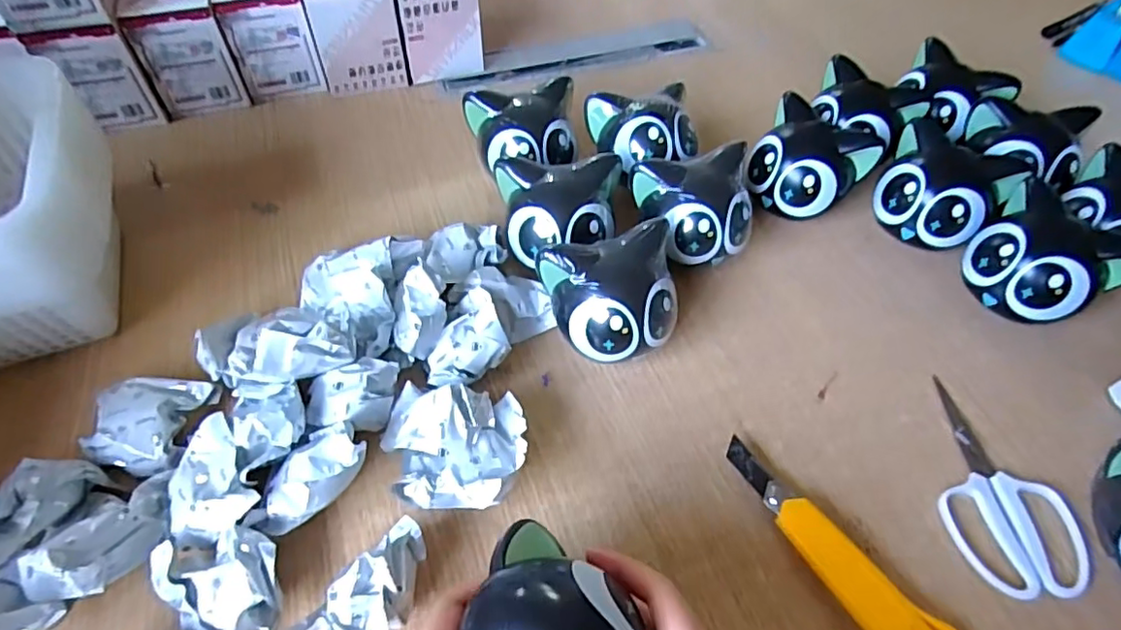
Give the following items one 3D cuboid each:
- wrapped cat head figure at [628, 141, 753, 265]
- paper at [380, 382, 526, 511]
[{"bbox_3d":[0.117,-0.085,0.519,0.100,0.077,0.087,-16,54,-13],"label":"wrapped cat head figure"},{"bbox_3d":[-0.071,0.085,0.399,0.092,0.060,0.075,5,52,3],"label":"paper"}]

